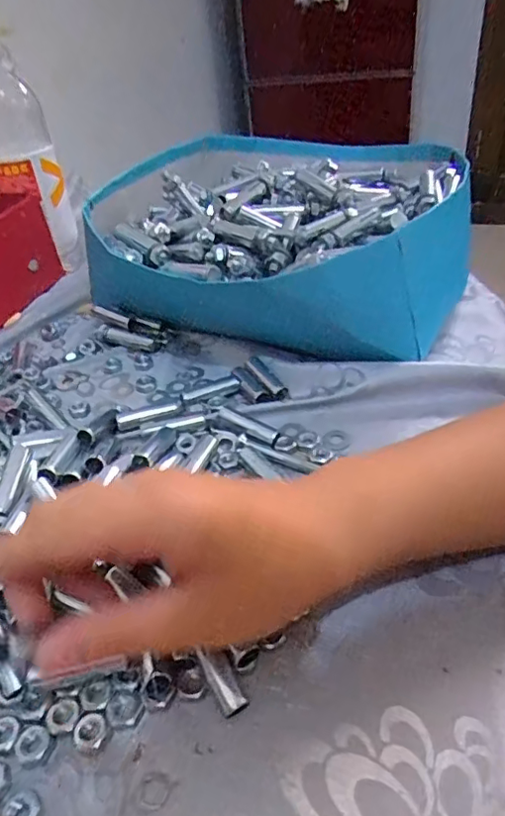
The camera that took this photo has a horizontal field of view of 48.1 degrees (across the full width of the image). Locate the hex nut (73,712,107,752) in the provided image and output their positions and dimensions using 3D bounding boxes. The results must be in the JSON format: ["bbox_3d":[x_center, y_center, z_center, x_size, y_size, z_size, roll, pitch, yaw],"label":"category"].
[{"bbox_3d":[-0.063,0.125,0.218,0.012,0.004,0.013,-24,41,-20],"label":"hex nut"}]

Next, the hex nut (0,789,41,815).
[{"bbox_3d":[-0.083,0.143,0.200,0.014,0.004,0.013,20,46,30],"label":"hex nut"}]

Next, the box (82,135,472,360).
[{"bbox_3d":[0.022,-0.151,0.467,0.295,0.090,0.273,11,42,21],"label":"box"}]

